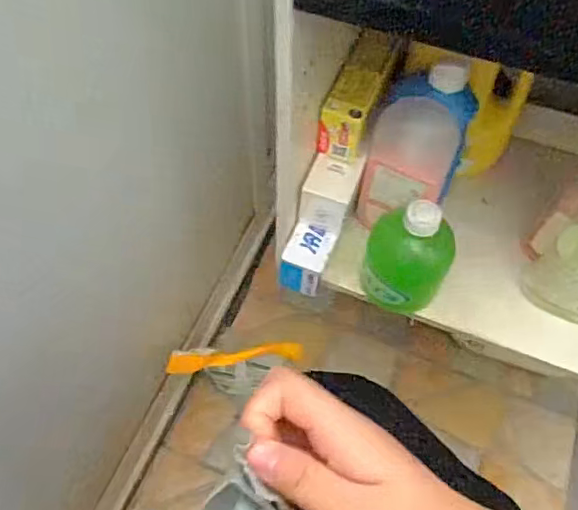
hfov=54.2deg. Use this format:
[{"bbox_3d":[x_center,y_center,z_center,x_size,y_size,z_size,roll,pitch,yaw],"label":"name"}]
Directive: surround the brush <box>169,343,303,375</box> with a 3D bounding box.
[{"bbox_3d":[-0.066,0.131,0.707,0.164,0.026,0.032,-1,58,-2],"label":"brush"}]

